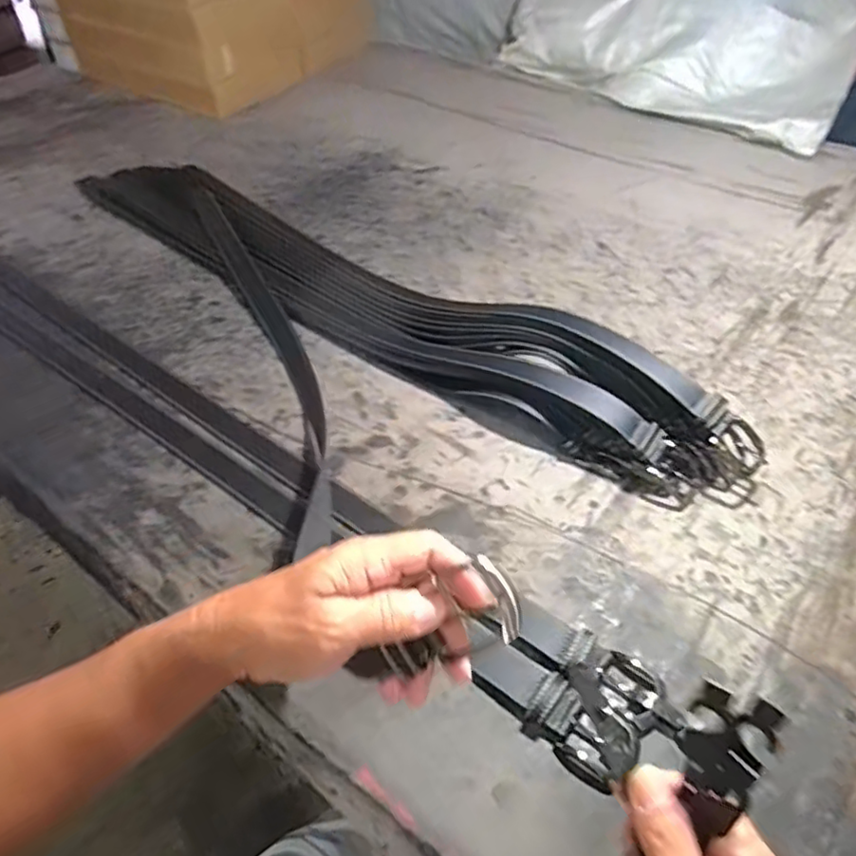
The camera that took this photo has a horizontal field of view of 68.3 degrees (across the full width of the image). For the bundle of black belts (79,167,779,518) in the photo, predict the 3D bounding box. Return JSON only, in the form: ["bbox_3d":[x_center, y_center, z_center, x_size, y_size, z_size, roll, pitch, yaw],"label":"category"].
[{"bbox_3d":[-0.087,-0.190,0.793,1.057,0.075,0.150,29,56,25],"label":"bundle of black belts"}]

